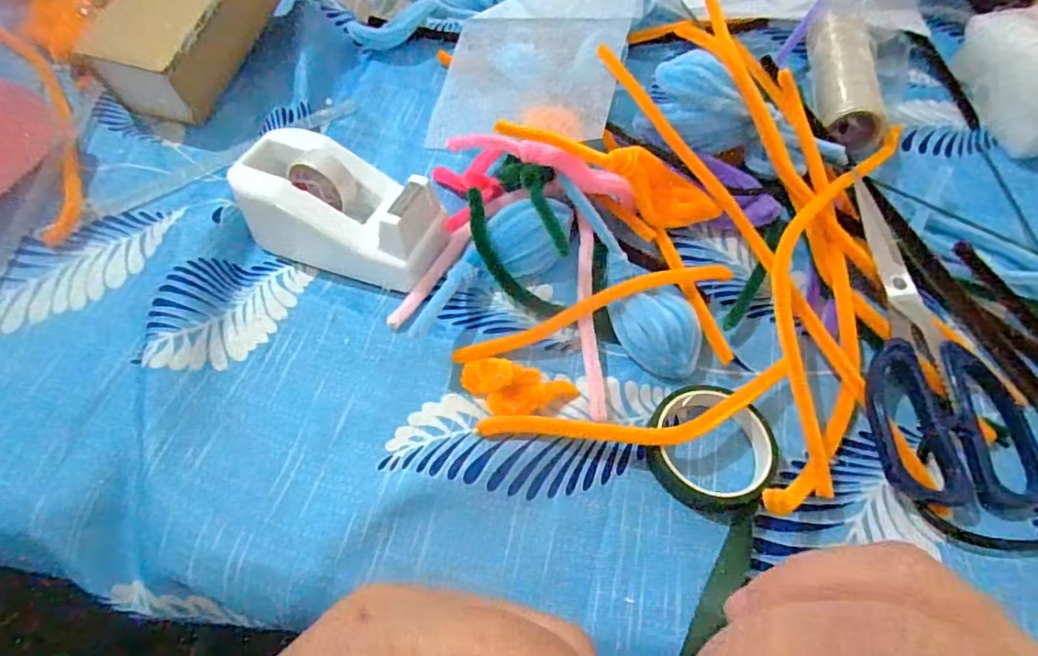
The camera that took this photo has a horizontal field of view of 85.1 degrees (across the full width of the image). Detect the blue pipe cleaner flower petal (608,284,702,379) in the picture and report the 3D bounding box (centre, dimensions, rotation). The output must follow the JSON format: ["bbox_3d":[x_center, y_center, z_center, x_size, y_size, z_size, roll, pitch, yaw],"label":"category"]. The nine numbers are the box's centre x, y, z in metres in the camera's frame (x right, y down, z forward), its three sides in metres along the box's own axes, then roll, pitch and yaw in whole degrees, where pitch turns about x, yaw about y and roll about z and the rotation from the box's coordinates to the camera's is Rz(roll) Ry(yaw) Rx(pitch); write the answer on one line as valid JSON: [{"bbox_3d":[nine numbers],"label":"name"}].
[{"bbox_3d":[0.067,0.002,0.271,0.038,0.018,0.044,-8,59,-7],"label":"blue pipe cleaner flower petal"}]

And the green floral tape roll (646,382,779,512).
[{"bbox_3d":[0.081,0.051,0.243,0.054,0.014,0.049,31,62,16],"label":"green floral tape roll"}]

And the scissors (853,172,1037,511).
[{"bbox_3d":[0.196,-0.003,0.279,0.074,0.015,0.173,1,58,-1],"label":"scissors"}]

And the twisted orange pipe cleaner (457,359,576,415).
[{"bbox_3d":[-0.002,0.028,0.253,0.050,0.013,0.023,12,58,5],"label":"twisted orange pipe cleaner"}]

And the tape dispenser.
[{"bbox_3d":[-0.090,-0.063,0.290,0.102,0.044,0.056,15,59,7],"label":"tape dispenser"}]

